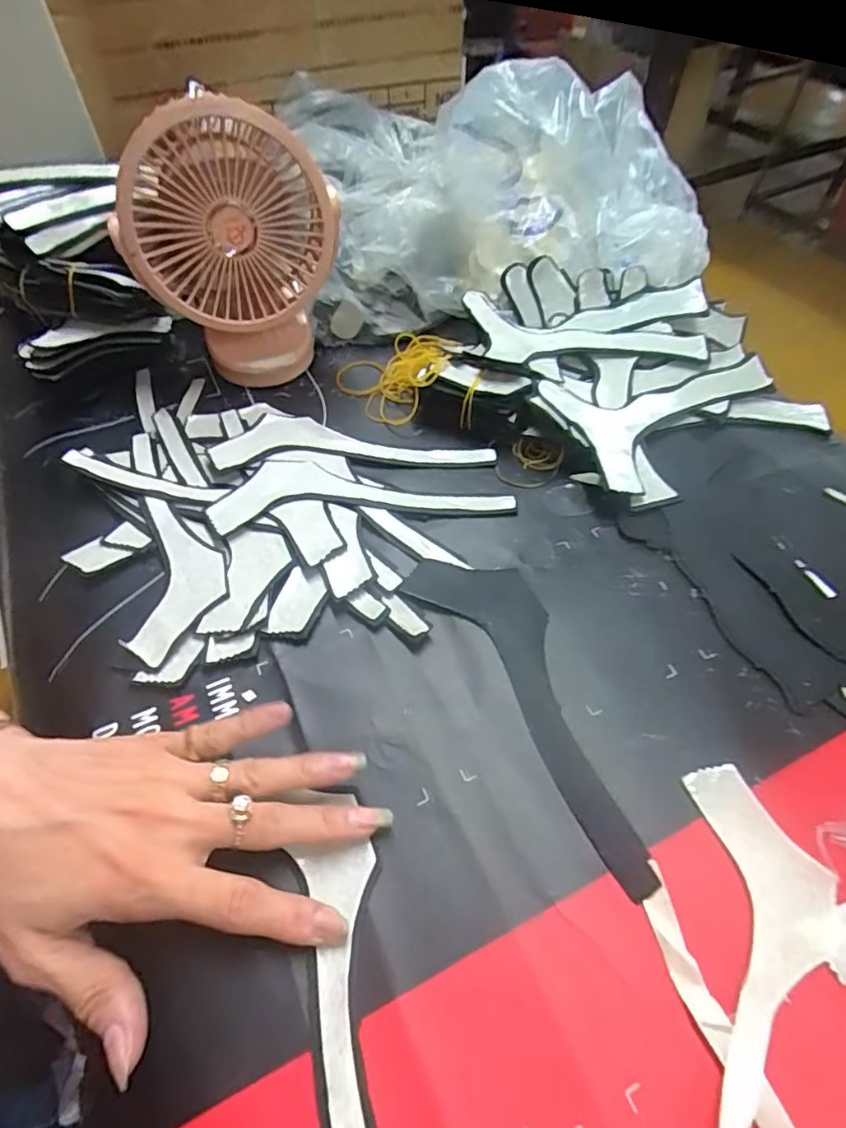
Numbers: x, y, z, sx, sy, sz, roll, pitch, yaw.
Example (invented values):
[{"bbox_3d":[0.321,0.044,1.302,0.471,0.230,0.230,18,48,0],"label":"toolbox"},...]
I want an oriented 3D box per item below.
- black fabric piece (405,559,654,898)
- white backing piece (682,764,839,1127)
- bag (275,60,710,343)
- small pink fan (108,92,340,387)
[{"bbox_3d":[0.061,0.061,0.292,0.060,0.005,0.187,-29,59,-18],"label":"black fabric piece"},{"bbox_3d":[0.125,0.169,0.208,0.055,0.006,0.181,11,55,9],"label":"white backing piece"},{"bbox_3d":[0.064,-0.303,0.485,0.323,0.136,0.210,1,54,2],"label":"bag"},{"bbox_3d":[-0.126,-0.212,0.393,0.131,0.161,0.070,-14,55,-9],"label":"small pink fan"}]

